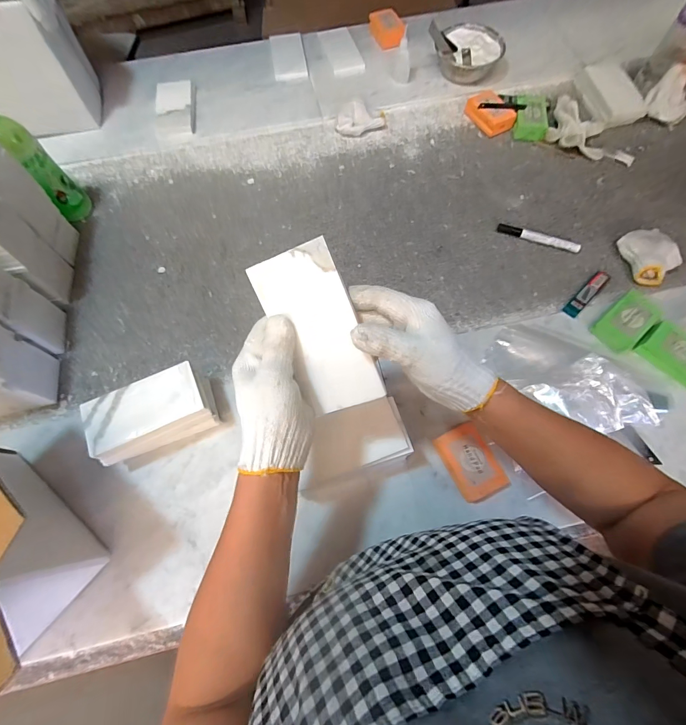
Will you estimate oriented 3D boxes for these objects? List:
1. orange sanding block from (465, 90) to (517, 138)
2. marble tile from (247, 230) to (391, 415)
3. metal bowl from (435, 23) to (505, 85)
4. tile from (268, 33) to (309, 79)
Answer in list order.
[{"bbox_3d":[0.312,-0.529,0.763,0.077,0.036,0.107,-24,70,-8],"label":"orange sanding block"},{"bbox_3d":[-0.021,-0.025,0.322,0.073,0.004,0.148,-19,106,16],"label":"marble tile"},{"bbox_3d":[0.280,-0.684,0.801,0.136,0.052,0.130,-1,70,2],"label":"metal bowl"},{"bbox_3d":[-0.129,-0.727,0.855,0.075,0.017,0.156,-10,69,-1],"label":"tile"}]

